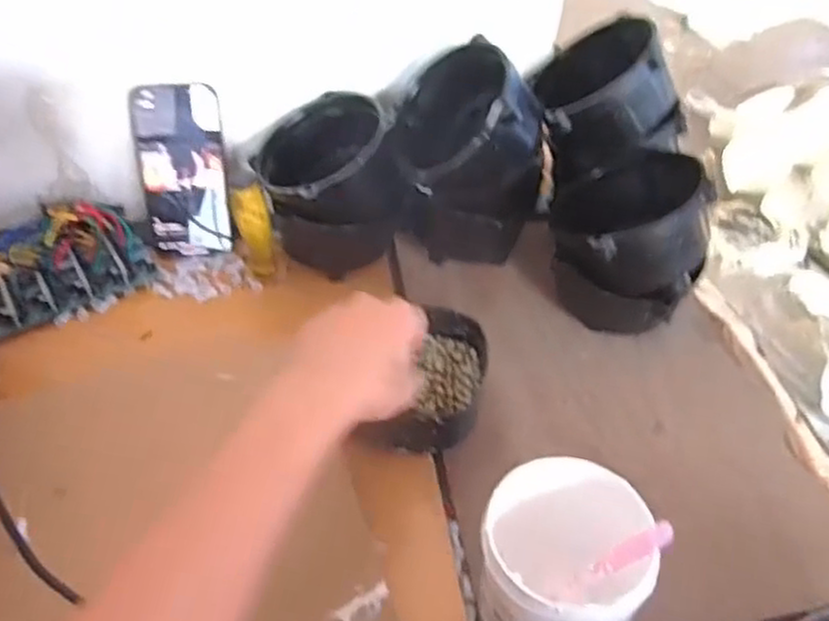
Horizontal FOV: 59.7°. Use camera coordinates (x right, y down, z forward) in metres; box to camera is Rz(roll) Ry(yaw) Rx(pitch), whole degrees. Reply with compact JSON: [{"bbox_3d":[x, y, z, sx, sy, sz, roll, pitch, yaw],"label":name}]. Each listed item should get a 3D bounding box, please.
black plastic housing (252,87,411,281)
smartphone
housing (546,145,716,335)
[{"bbox_3d":[-0.080,-0.111,0.682,0.117,0.137,0.113,-15,46,-18],"label":"black plastic housing"},{"bbox_3d":[-0.220,-0.133,0.690,0.083,0.158,0.012,0,21,1],"label":"smartphone"},{"bbox_3d":[0.184,-0.057,0.638,0.118,0.142,0.126,6,43,4],"label":"housing"}]

